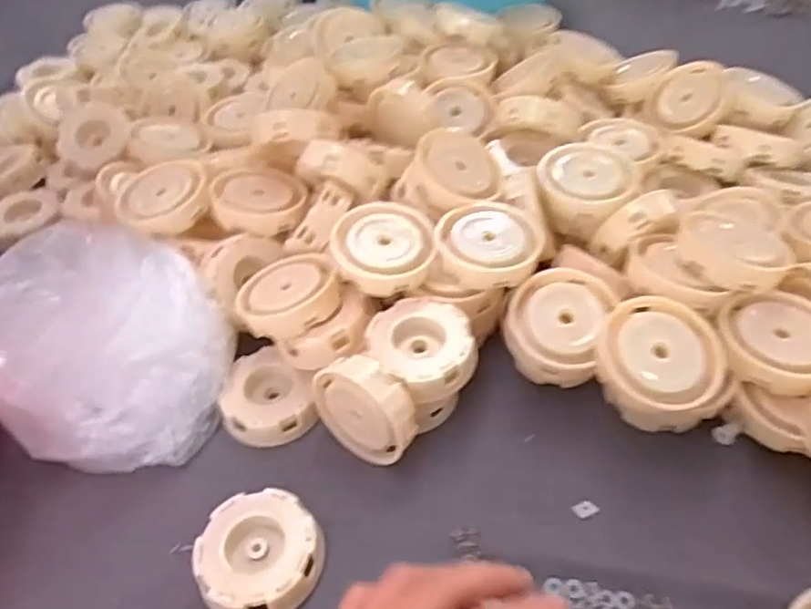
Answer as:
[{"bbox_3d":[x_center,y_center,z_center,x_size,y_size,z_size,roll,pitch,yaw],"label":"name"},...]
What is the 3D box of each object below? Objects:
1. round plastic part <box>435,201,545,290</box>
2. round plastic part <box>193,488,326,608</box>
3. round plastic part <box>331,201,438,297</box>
[{"bbox_3d":[0.056,-0.040,0.428,0.069,0.014,0.069,7,60,-4],"label":"round plastic part"},{"bbox_3d":[-0.079,0.135,0.347,0.064,0.022,0.063,-2,47,2],"label":"round plastic part"},{"bbox_3d":[-0.014,-0.038,0.421,0.067,0.019,0.067,3,62,-5],"label":"round plastic part"}]

